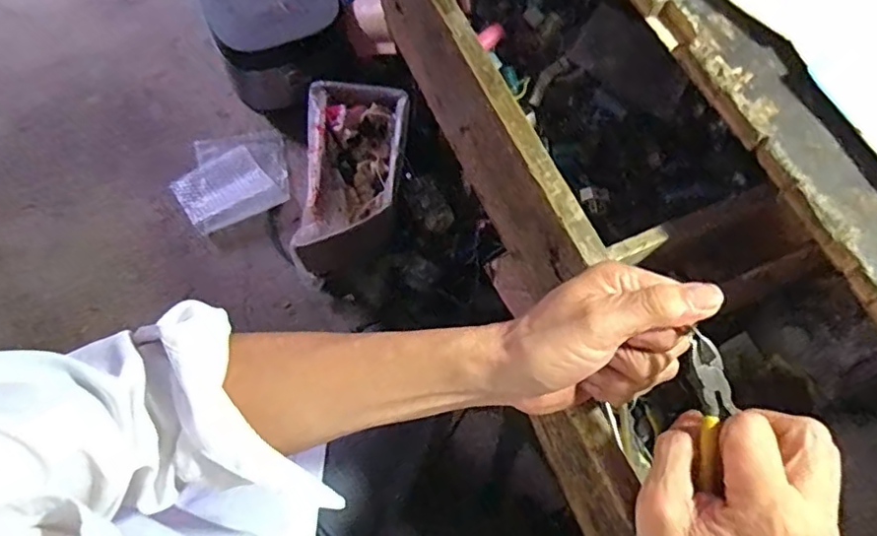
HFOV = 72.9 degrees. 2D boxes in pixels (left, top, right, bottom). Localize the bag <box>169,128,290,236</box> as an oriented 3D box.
[{"bbox_3d":[-0.433,-0.195,1.246,0.226,0.032,0.204,-21,72,-10],"label":"bag"}]

